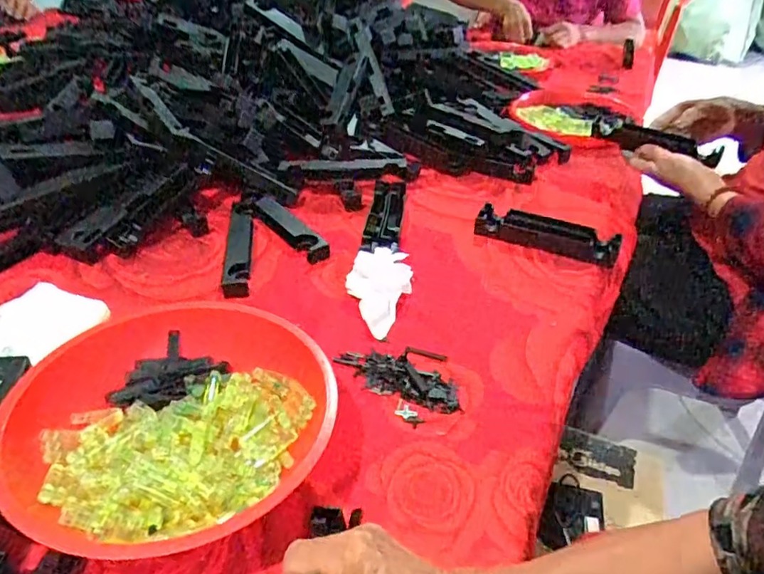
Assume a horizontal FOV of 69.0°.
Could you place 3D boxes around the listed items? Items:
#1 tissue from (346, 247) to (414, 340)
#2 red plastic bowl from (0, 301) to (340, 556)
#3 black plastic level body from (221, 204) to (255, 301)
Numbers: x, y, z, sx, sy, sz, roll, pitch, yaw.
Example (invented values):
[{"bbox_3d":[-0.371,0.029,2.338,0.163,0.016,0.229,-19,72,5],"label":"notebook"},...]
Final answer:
[{"bbox_3d":[-0.007,0.005,0.650,0.076,0.040,0.118,8,37,5],"label":"tissue"},{"bbox_3d":[-0.176,0.113,0.467,0.242,0.076,0.245,3,36,-2],"label":"red plastic bowl"},{"bbox_3d":[-0.186,-0.058,0.731,0.032,0.021,0.194,-2,37,-8],"label":"black plastic level body"}]

